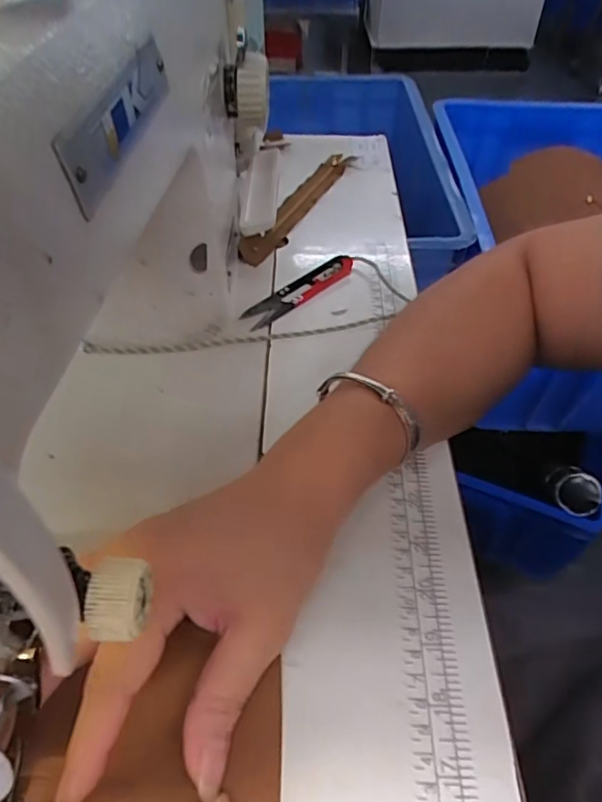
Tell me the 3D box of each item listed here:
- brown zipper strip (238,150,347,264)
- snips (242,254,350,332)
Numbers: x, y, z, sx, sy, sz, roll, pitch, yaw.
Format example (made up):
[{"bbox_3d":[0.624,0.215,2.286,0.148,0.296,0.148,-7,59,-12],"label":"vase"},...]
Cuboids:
[{"bbox_3d":[-0.002,-0.185,0.520,0.027,0.012,0.204,19,50,16],"label":"brown zipper strip"},{"bbox_3d":[0.001,-0.086,0.431,0.100,0.009,0.027,-31,55,-26],"label":"snips"}]

